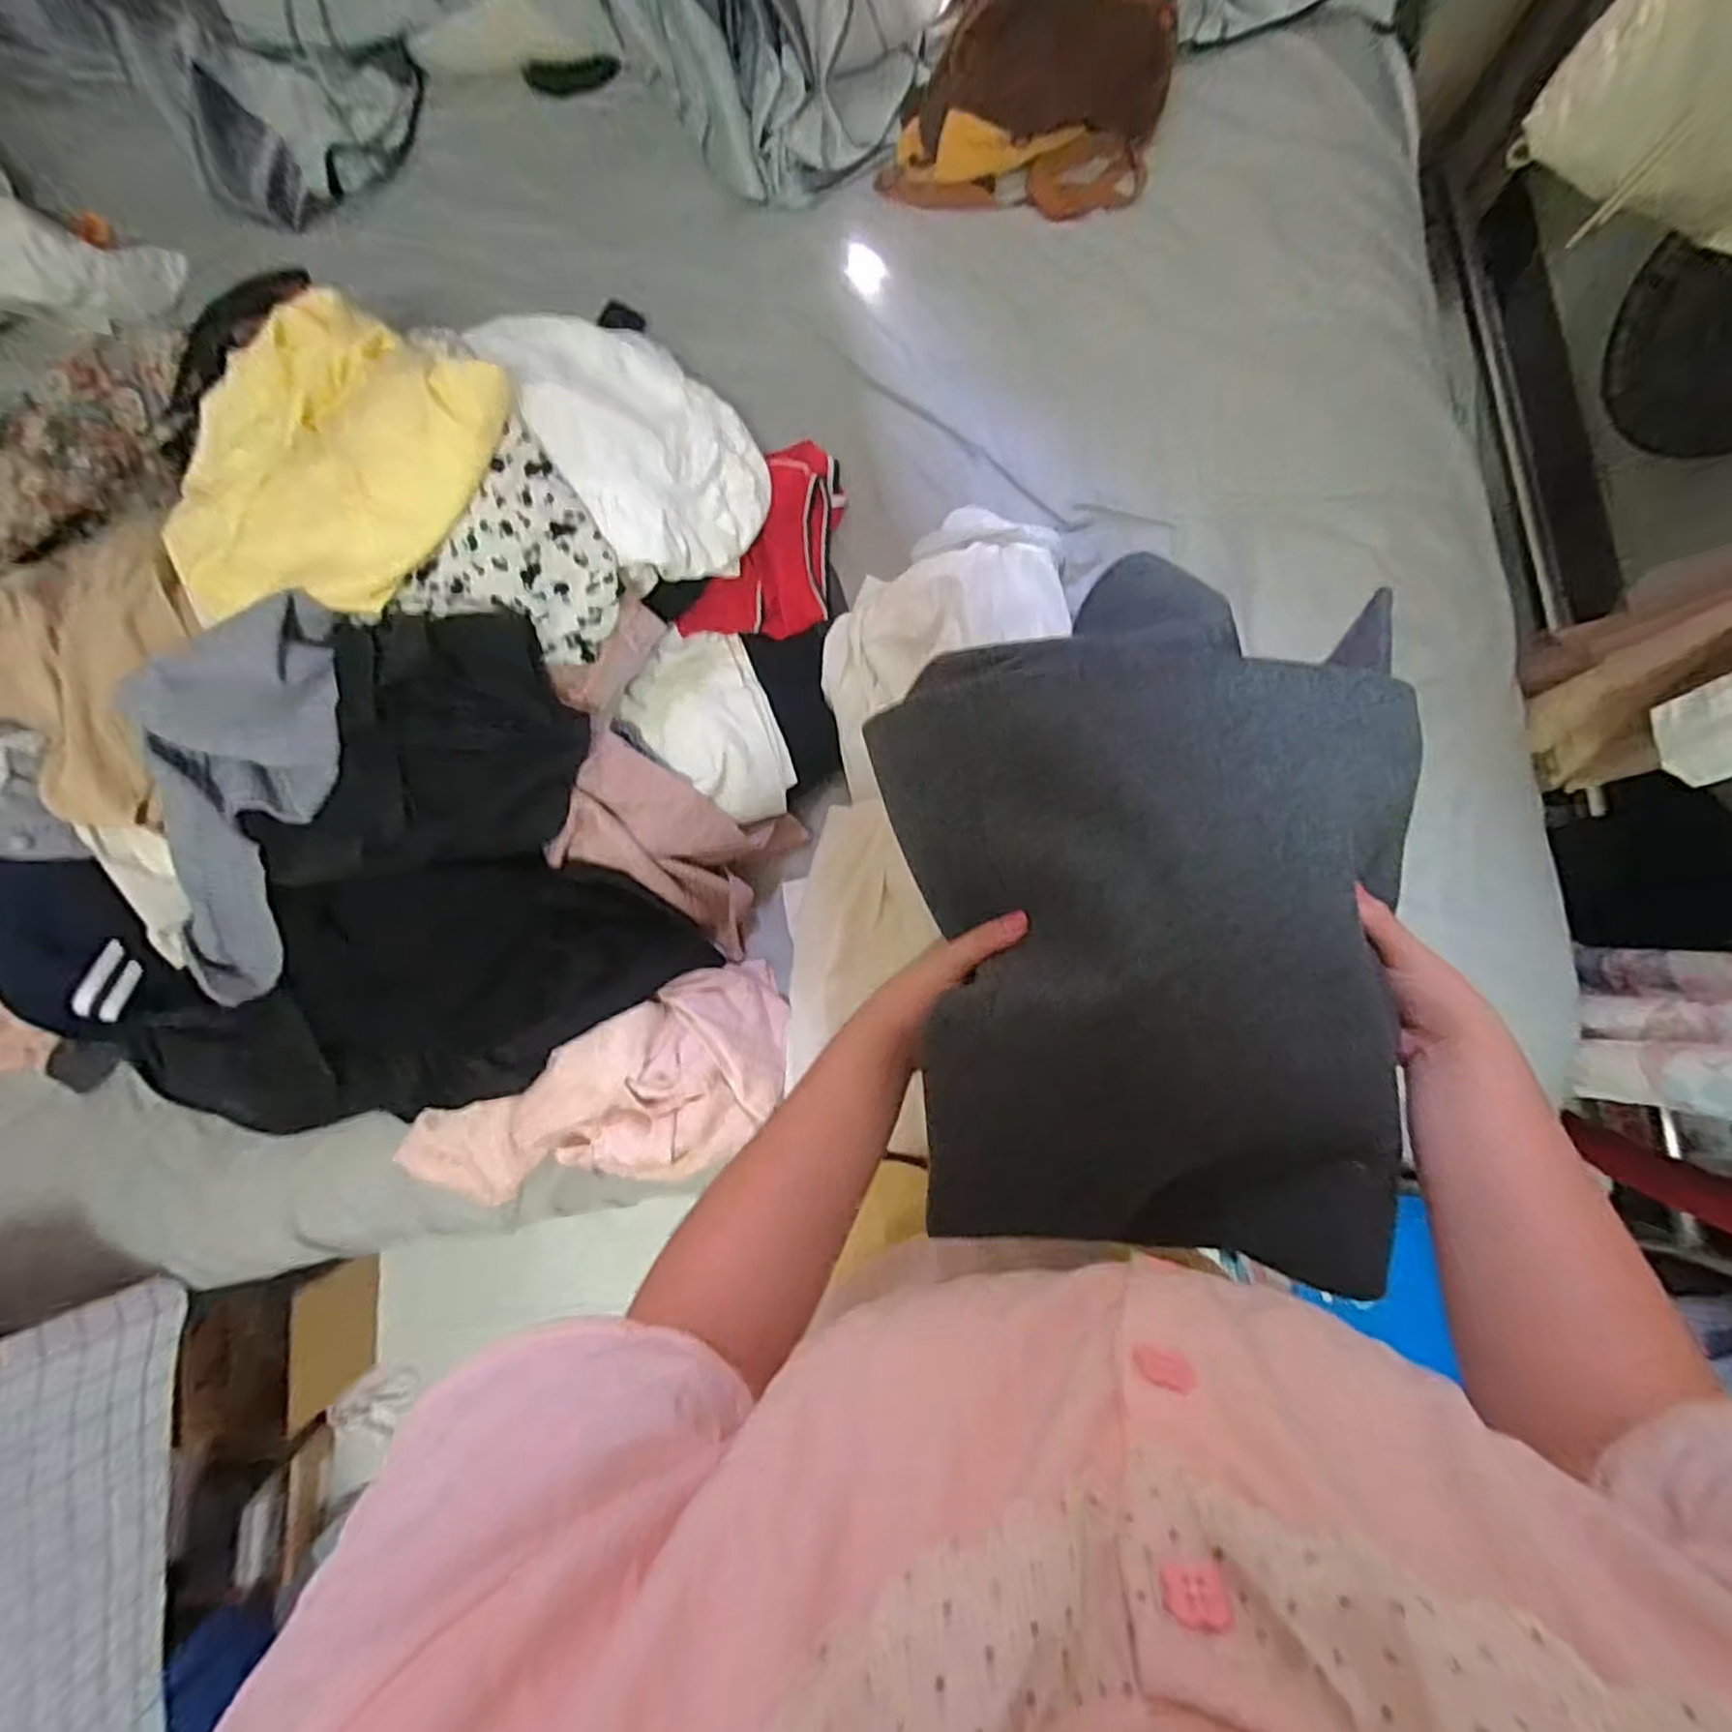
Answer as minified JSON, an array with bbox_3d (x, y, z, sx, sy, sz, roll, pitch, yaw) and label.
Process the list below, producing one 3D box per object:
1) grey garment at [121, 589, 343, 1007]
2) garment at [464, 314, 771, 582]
[{"bbox_3d":[-0.524,-0.059,0.625,0.162,0.064,0.333,16,99,4],"label":"grey garment"},{"bbox_3d":[-0.217,-0.432,0.742,0.190,0.129,0.289,-35,83,-2],"label":"garment"}]

